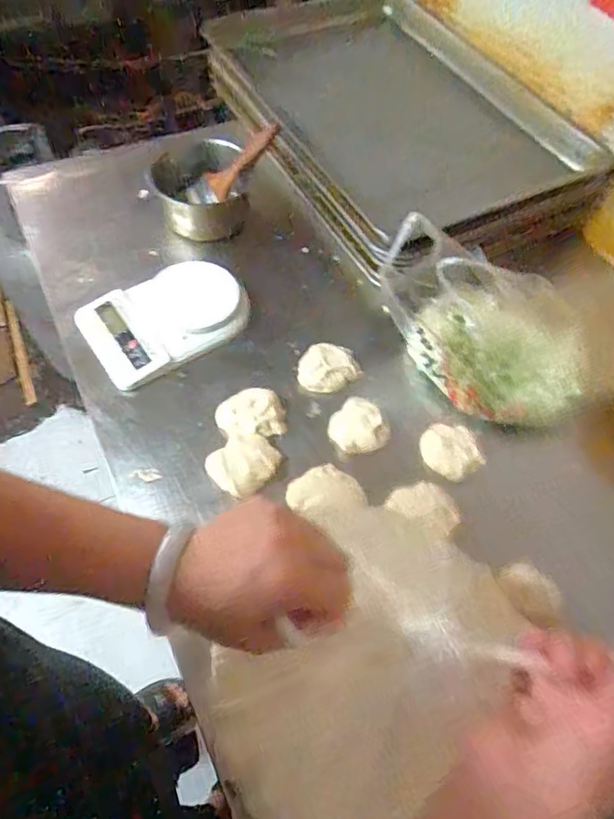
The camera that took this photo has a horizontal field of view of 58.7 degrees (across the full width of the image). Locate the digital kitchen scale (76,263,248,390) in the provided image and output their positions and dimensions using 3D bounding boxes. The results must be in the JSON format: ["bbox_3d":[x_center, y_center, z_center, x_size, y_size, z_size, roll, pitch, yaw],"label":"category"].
[{"bbox_3d":[-0.183,-0.124,0.714,0.204,0.033,0.137,-28,65,-19],"label":"digital kitchen scale"}]

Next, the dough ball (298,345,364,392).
[{"bbox_3d":[0.029,-0.054,0.700,0.078,0.030,0.068,9,59,1],"label":"dough ball"}]

